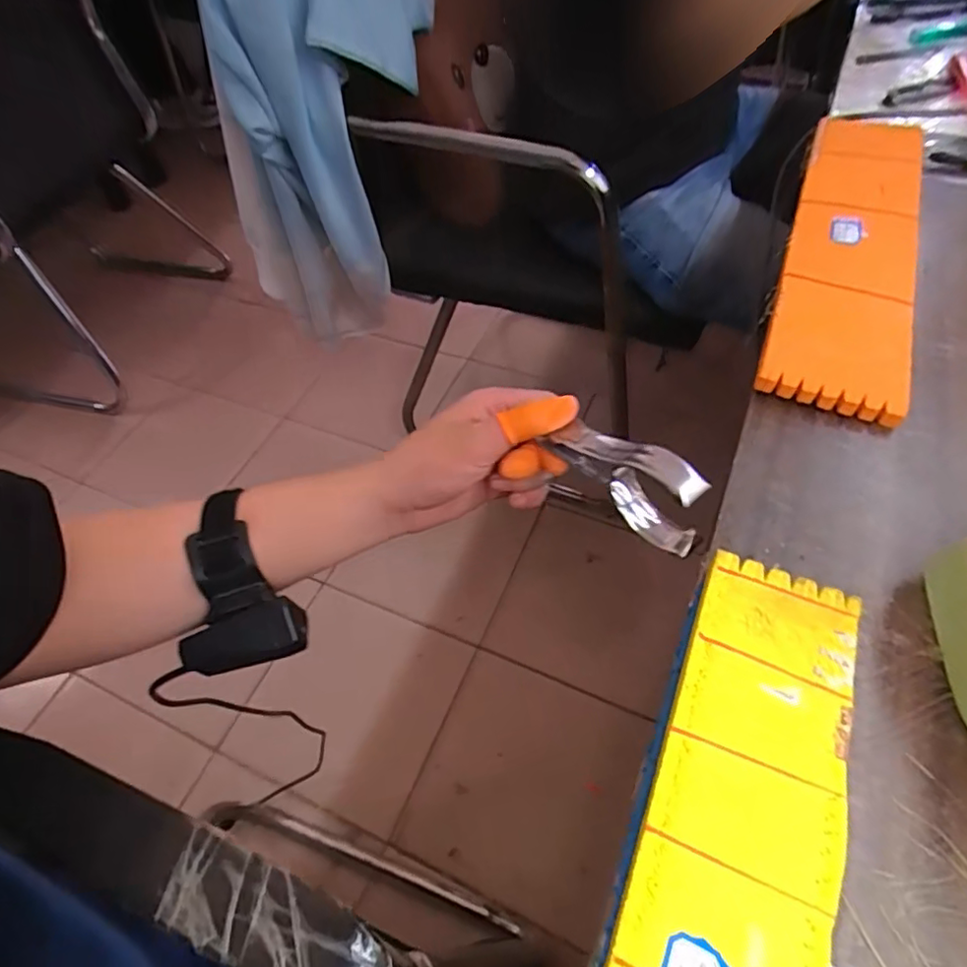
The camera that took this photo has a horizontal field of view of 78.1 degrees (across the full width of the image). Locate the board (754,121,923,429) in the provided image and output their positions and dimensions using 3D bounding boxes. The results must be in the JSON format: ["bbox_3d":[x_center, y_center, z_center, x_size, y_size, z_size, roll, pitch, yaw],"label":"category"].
[{"bbox_3d":[0.263,-0.169,0.427,0.081,0.028,0.314,18,57,16],"label":"board"}]

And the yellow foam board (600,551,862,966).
[{"bbox_3d":[0.082,0.144,0.204,0.067,0.004,0.265,19,58,17],"label":"yellow foam board"}]

